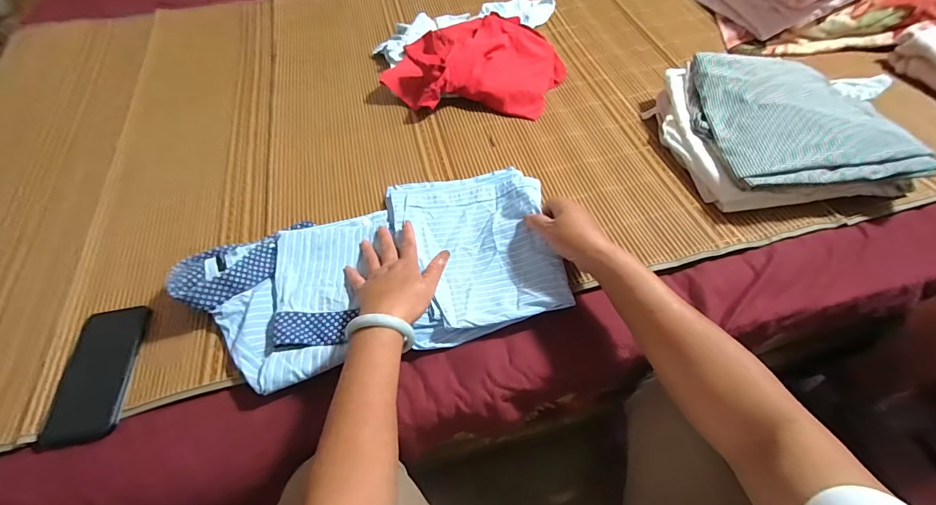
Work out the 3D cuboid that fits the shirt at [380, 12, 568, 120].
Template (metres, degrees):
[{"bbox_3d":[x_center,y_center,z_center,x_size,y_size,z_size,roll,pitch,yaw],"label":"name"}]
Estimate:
[{"bbox_3d":[0.017,-0.360,0.754,0.341,0.073,0.226,1,58,2],"label":"shirt"}]

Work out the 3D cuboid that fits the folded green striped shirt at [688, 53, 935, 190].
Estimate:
[{"bbox_3d":[0.472,-0.200,0.580,0.237,0.050,0.256,2,58,5],"label":"folded green striped shirt"}]

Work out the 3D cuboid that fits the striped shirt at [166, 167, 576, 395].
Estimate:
[{"bbox_3d":[-0.121,0.011,0.523,0.456,0.051,0.257,-13,59,-7],"label":"striped shirt"}]

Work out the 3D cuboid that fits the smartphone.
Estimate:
[{"bbox_3d":[-0.448,0.145,0.474,0.085,0.011,0.158,-7,58,-3],"label":"smartphone"}]

